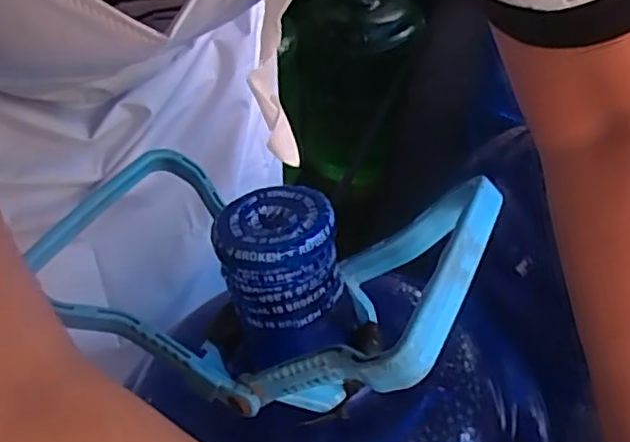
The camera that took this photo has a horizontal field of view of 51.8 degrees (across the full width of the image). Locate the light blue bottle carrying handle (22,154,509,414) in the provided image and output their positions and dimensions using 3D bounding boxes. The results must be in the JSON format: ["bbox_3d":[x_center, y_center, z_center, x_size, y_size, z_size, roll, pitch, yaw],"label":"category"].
[{"bbox_3d":[-0.030,0.019,0.308,0.205,0.097,0.104,22,46,23],"label":"light blue bottle carrying handle"}]

